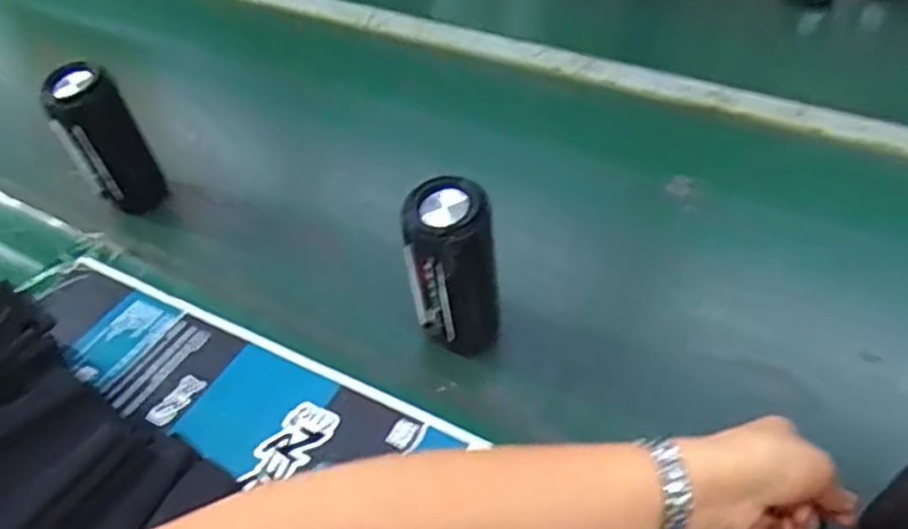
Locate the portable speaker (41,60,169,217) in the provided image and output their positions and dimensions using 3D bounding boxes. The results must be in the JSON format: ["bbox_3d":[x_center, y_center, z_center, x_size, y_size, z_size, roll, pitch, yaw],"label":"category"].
[{"bbox_3d":[-0.333,-0.107,0.656,0.067,0.160,0.054,-24,49,-19],"label":"portable speaker"}]

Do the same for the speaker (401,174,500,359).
[{"bbox_3d":[0.000,0.008,0.516,0.050,0.149,0.051,29,53,28],"label":"speaker"}]

